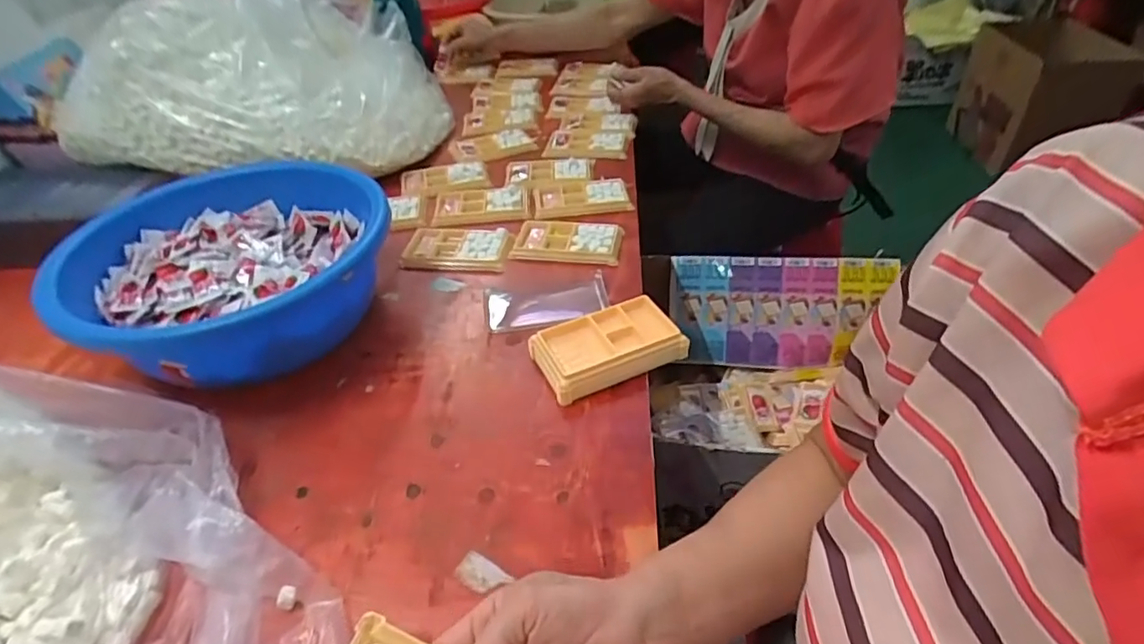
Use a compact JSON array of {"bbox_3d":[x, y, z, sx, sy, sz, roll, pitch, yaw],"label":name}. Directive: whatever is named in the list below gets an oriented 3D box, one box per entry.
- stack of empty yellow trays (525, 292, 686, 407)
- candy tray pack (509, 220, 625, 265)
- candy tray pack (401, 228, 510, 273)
[{"bbox_3d":[0.035,0.023,0.574,0.138,0.037,0.075,-19,43,-16],"label":"stack of empty yellow trays"},{"bbox_3d":[-0.007,-0.106,0.729,0.138,0.015,0.082,5,42,11],"label":"candy tray pack"},{"bbox_3d":[-0.149,-0.098,0.738,0.134,0.014,0.082,2,41,7],"label":"candy tray pack"}]

